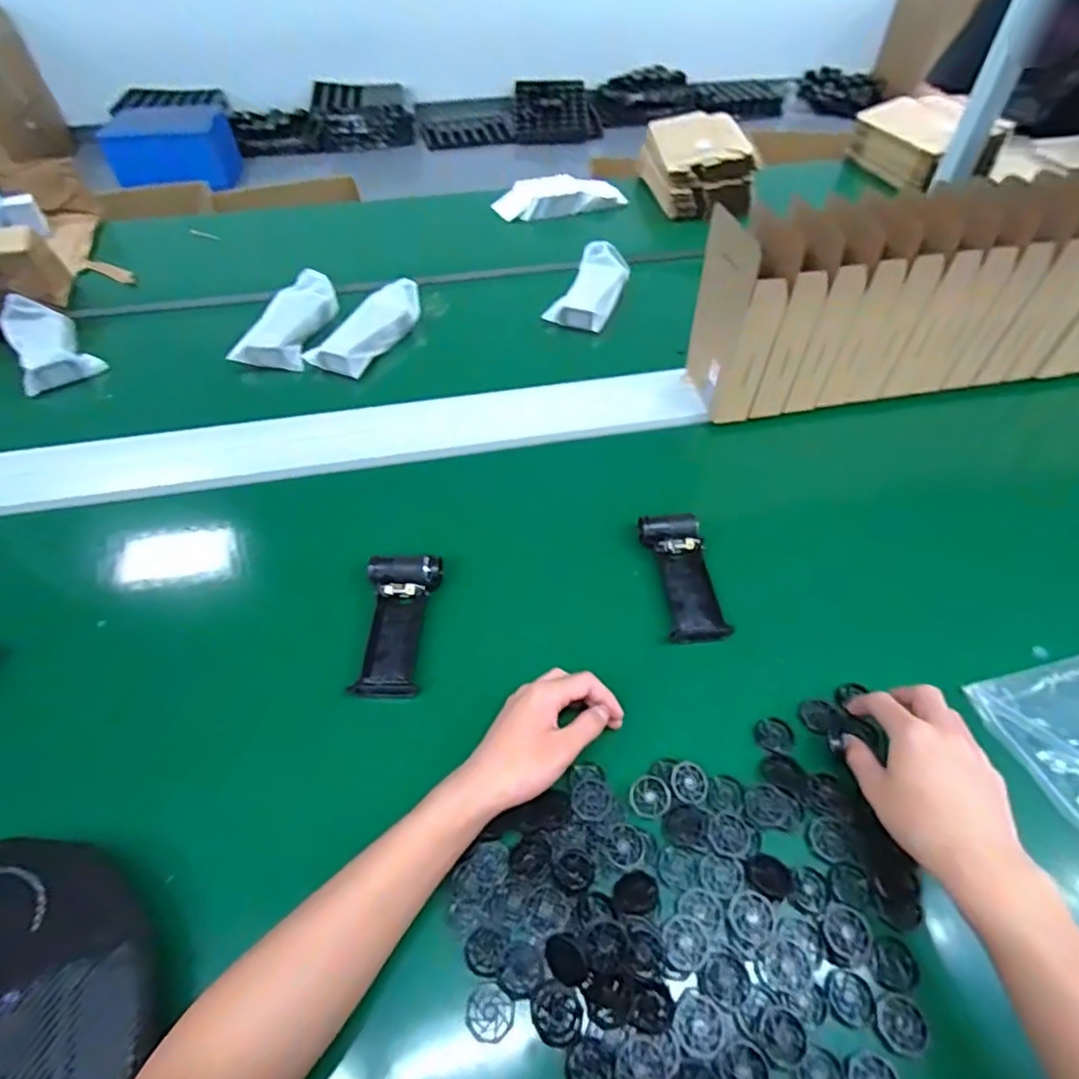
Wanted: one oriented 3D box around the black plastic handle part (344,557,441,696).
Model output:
[{"bbox_3d":[-0.142,0.084,0.585,0.069,0.044,0.146,4,64,4],"label":"black plastic handle part"}]

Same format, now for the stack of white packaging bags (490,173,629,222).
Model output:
[{"bbox_3d":[0.041,-0.695,1.207,0.267,0.050,0.091,-12,51,-10],"label":"stack of white packaging bags"}]

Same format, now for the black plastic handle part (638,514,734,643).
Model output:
[{"bbox_3d":[0.149,0.040,0.617,0.062,0.037,0.142,-6,50,-5],"label":"black plastic handle part"}]

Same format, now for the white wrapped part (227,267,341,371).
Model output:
[{"bbox_3d":[-0.390,-0.343,0.917,0.099,0.053,0.200,5,50,5],"label":"white wrapped part"}]

